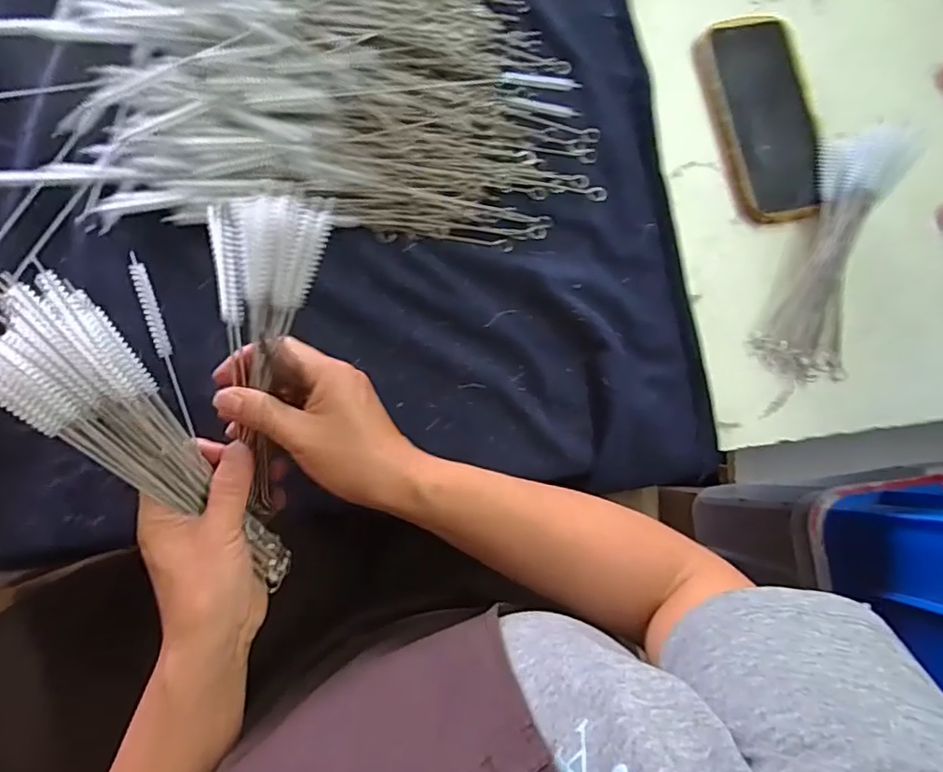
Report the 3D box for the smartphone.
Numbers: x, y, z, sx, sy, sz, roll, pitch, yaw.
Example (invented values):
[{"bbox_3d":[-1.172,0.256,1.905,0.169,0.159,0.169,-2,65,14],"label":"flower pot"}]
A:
[{"bbox_3d":[0.242,-0.220,0.491,0.077,0.019,0.170,-11,87,-9],"label":"smartphone"}]

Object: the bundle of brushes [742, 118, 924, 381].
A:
[{"bbox_3d":[0.288,-0.103,0.467,0.072,0.051,0.197,19,82,-6],"label":"bundle of brushes"}]

